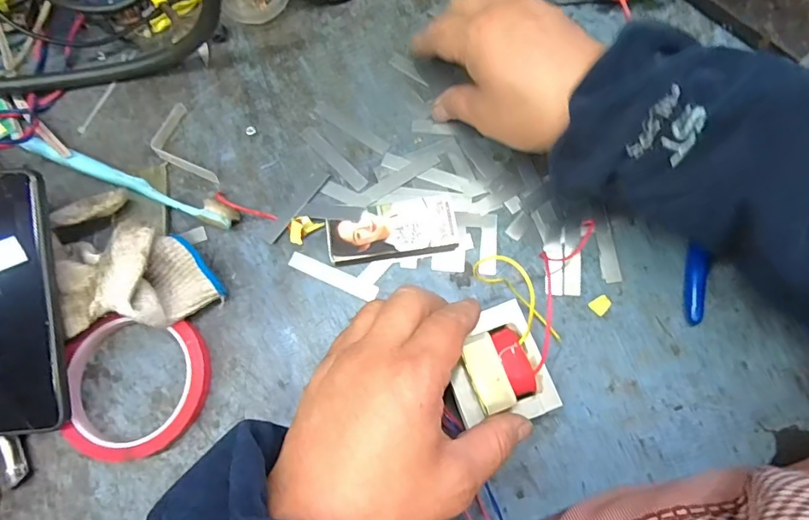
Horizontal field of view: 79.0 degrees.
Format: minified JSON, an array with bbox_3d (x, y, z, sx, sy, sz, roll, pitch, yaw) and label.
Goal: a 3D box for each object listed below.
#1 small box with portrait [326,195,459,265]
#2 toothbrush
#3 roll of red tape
[{"bbox_3d":[-0.009,-0.021,0.346,0.089,0.014,0.039,-7,76,0],"label":"small box with portrait"},{"bbox_3d":[-0.199,-0.057,0.360,0.170,0.019,0.017,21,78,6],"label":"toothbrush"},{"bbox_3d":[-0.179,0.083,0.322,0.096,0.022,0.089,0,76,1],"label":"roll of red tape"}]

